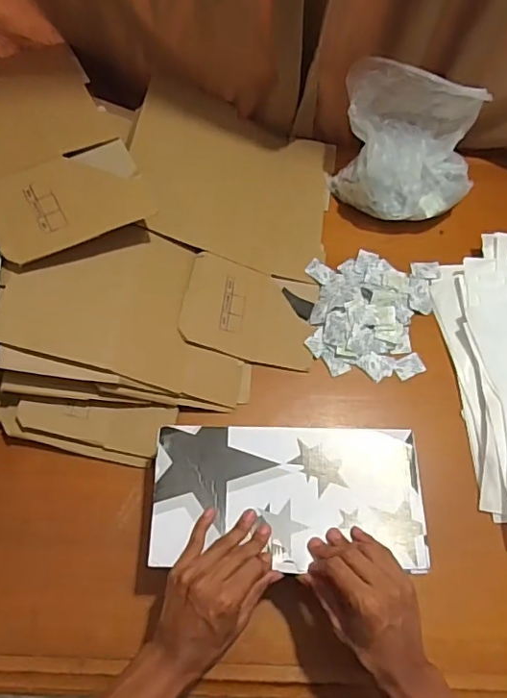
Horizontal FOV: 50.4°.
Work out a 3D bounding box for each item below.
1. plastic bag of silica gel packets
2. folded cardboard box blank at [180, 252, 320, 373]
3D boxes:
[{"bbox_3d":[0.225,-0.284,0.764,0.208,0.154,0.154,11,67,2],"label":"plastic bag of silica gel packets"},{"bbox_3d":[-0.003,-0.051,0.735,0.178,0.011,0.132,15,69,-11],"label":"folded cardboard box blank"}]

